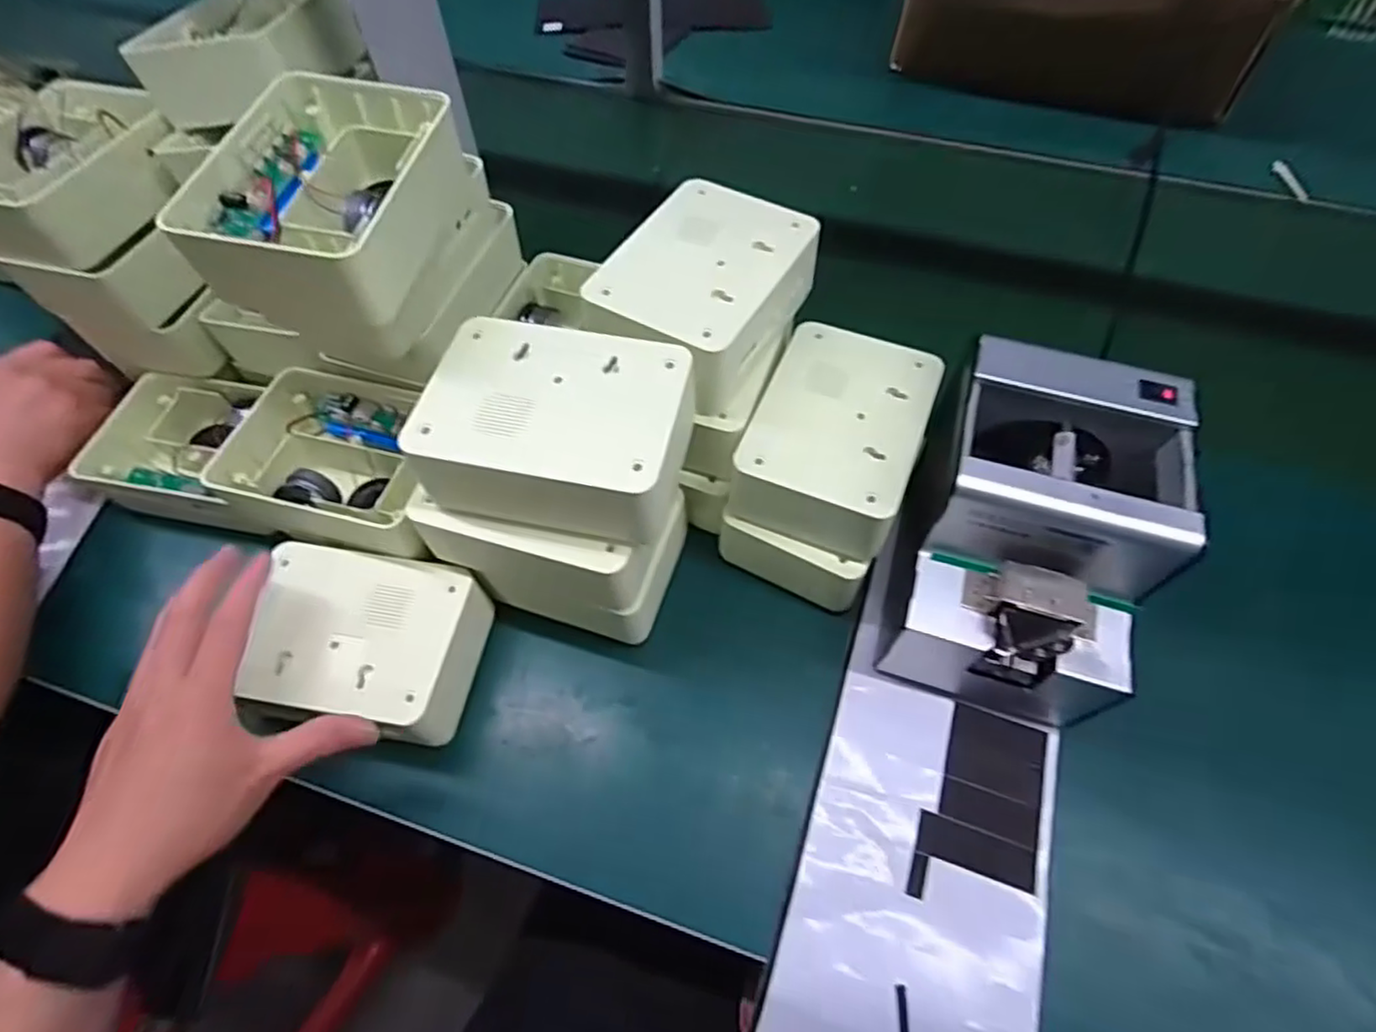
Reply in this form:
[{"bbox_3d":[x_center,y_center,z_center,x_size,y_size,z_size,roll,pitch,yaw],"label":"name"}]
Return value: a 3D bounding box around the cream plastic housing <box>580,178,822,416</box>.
[{"bbox_3d":[0.010,-0.144,0.433,0.106,0.059,0.150,25,62,15],"label":"cream plastic housing"}]

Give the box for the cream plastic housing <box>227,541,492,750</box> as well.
[{"bbox_3d":[-0.204,0.084,0.424,0.130,0.053,0.109,6,59,2],"label":"cream plastic housing"}]

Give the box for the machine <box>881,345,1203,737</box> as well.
[{"bbox_3d":[0.211,0.014,0.414,0.120,0.154,0.170,14,60,10],"label":"machine"}]

